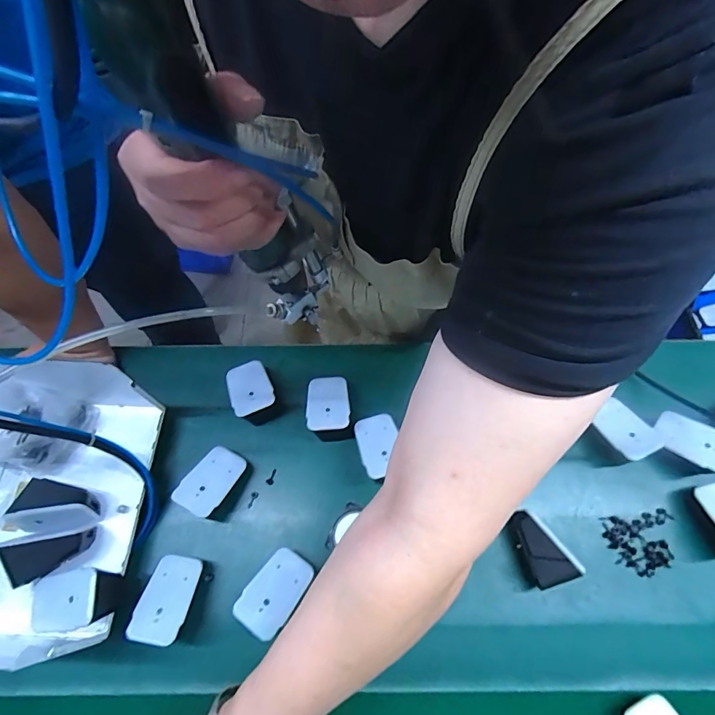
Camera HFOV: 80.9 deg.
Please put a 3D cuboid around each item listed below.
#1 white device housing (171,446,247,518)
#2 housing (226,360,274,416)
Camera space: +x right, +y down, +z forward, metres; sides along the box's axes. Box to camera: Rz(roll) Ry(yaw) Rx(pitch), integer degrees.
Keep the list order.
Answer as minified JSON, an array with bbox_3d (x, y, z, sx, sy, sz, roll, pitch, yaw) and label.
[{"bbox_3d":[-0.149,0.128,0.437,0.043,0.045,0.066,28,68,12],"label":"white device housing"},{"bbox_3d":[-0.121,0.038,0.482,0.047,0.043,0.069,-22,67,-11],"label":"housing"}]

